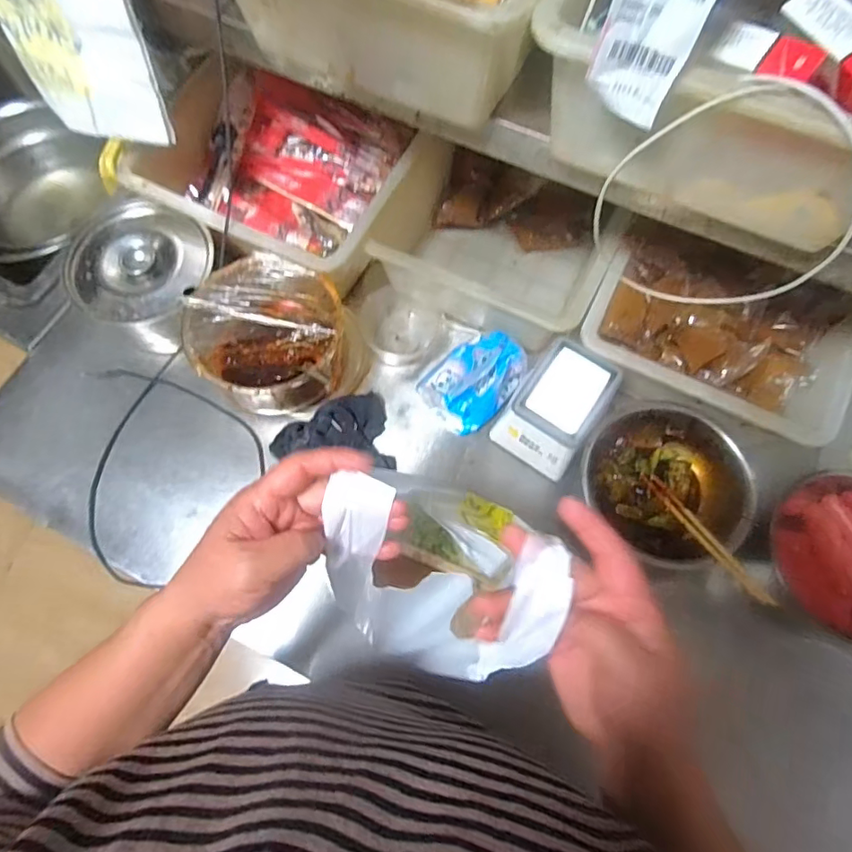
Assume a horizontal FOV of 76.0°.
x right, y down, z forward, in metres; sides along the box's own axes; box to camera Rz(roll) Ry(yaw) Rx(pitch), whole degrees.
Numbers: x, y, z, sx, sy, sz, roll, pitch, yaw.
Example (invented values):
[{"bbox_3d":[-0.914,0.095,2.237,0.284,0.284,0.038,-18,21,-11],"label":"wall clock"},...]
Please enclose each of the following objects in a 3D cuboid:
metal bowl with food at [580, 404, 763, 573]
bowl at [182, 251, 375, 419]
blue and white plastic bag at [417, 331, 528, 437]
[{"bbox_3d":[0.269,0.061,0.624,0.180,0.080,0.156,35,73,12],"label":"metal bowl with food"},{"bbox_3d":[-0.179,-0.101,0.664,0.179,0.107,0.173,0,70,0],"label":"bowl"},{"bbox_3d":[0.057,-0.060,0.669,0.096,0.056,0.125,43,75,14],"label":"blue and white plastic bag"}]

